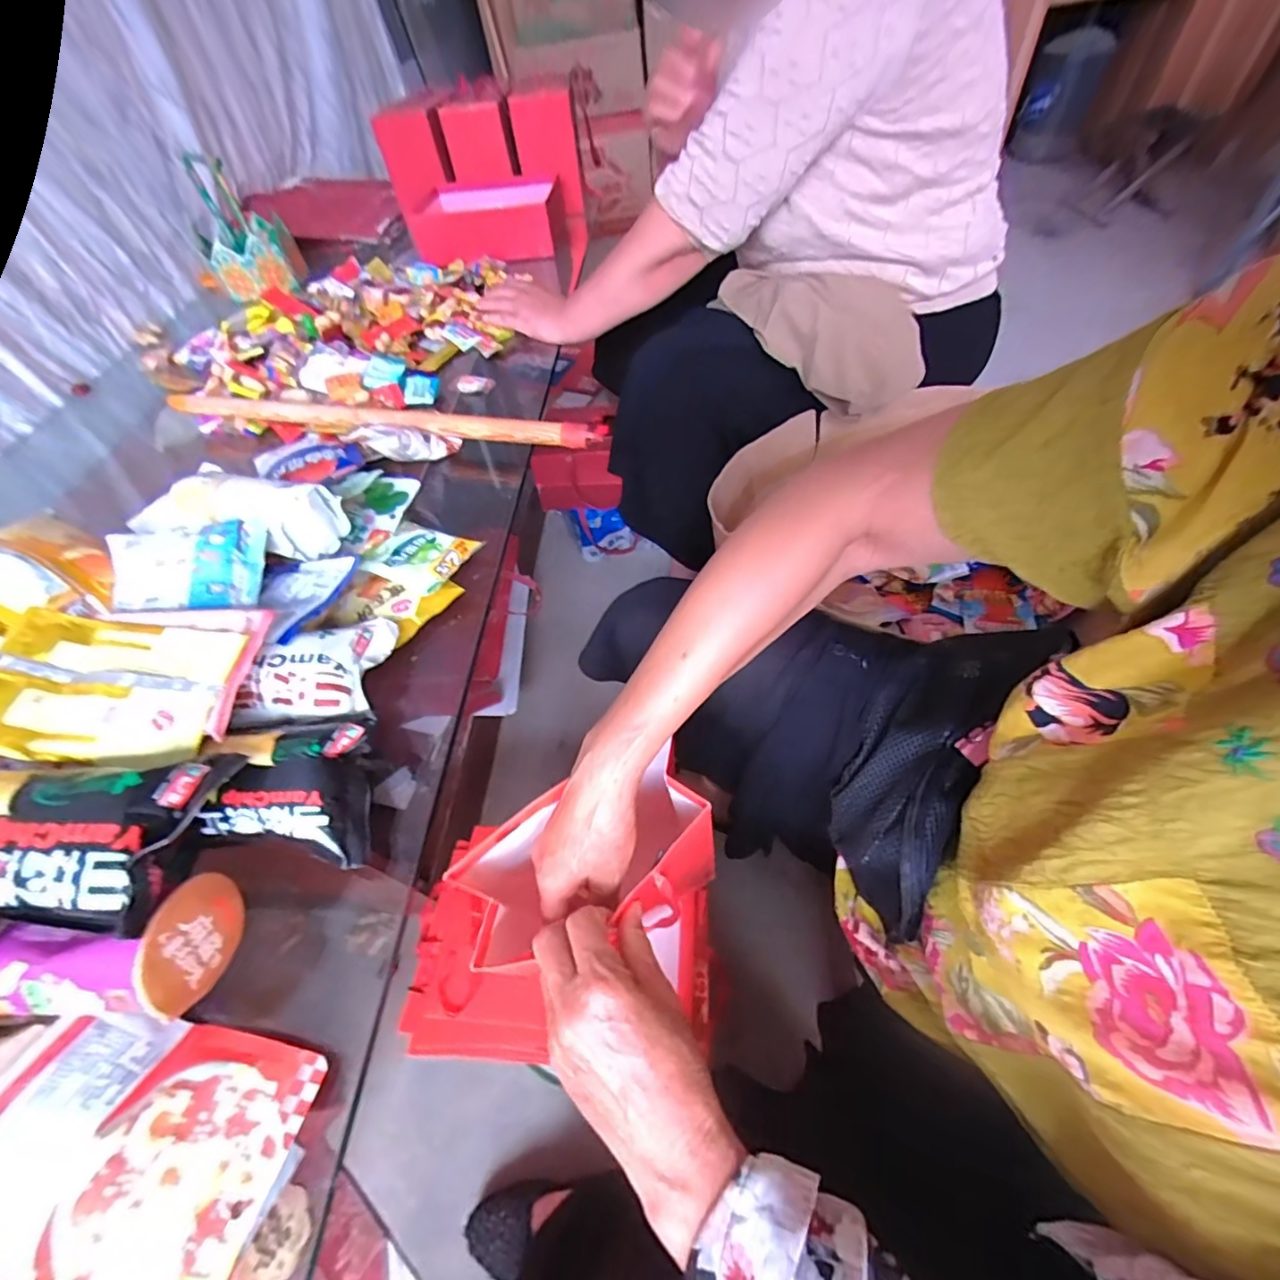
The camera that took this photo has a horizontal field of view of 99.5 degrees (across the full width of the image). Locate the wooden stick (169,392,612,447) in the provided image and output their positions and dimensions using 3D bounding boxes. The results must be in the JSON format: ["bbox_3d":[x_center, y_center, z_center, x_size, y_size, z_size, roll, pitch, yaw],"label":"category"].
[{"bbox_3d":[-0.334,-0.279,0.673,0.608,0.016,0.031,11,52,14],"label":"wooden stick"}]

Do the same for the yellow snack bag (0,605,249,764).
[{"bbox_3d":[-0.376,0.031,0.382,0.148,0.046,0.101,0,50,5],"label":"yellow snack bag"}]

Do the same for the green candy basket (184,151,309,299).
[{"bbox_3d":[-0.762,-0.785,1.032,0.159,0.180,0.186,-28,53,-17],"label":"green candy basket"}]

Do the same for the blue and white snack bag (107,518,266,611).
[{"bbox_3d":[-0.383,-0.061,0.458,0.110,0.026,0.094,-9,63,-23],"label":"blue and white snack bag"}]

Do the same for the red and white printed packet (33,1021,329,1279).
[{"bbox_3d":[-0.238,0.277,0.281,0.092,0.012,0.119,18,57,1],"label":"red and white printed packet"}]

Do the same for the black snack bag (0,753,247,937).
[{"bbox_3d":[-0.366,0.111,0.329,0.194,0.040,0.104,1,50,6],"label":"black snack bag"}]

